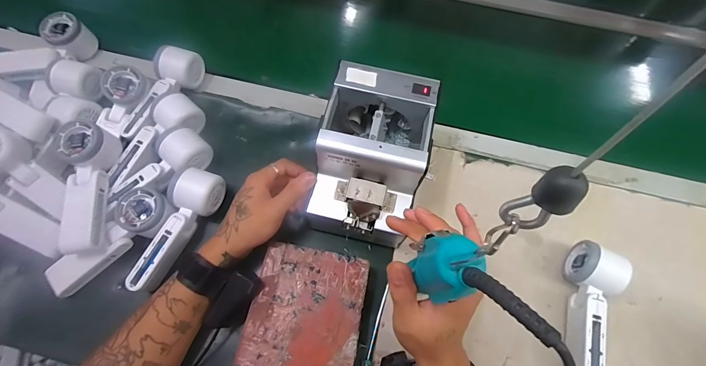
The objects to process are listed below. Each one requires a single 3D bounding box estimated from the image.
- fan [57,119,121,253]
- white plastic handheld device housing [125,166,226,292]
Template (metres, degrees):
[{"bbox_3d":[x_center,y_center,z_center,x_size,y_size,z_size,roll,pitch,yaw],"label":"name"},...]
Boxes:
[{"bbox_3d":[-0.343,0.005,0.437,0.053,0.050,0.166,-5,79,-3],"label":"fan"},{"bbox_3d":[-0.232,0.056,0.435,0.051,0.048,0.162,23,68,8],"label":"white plastic handheld device housing"}]

